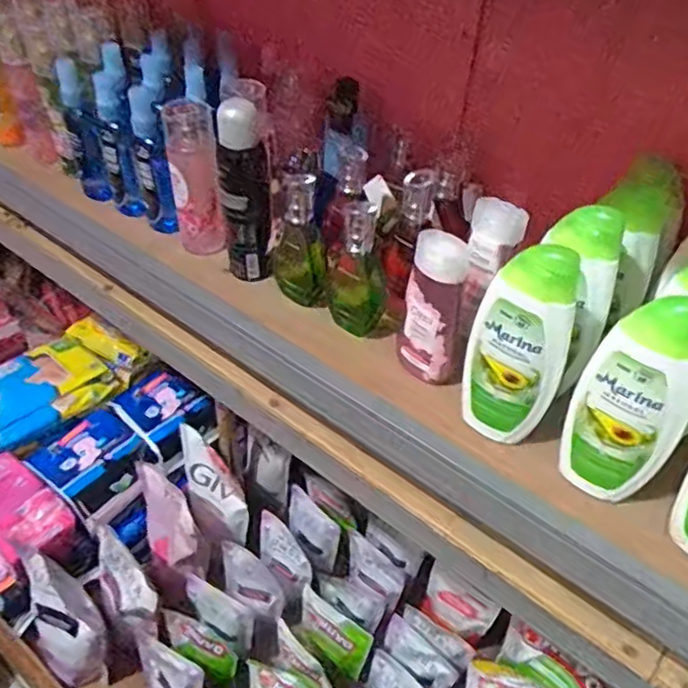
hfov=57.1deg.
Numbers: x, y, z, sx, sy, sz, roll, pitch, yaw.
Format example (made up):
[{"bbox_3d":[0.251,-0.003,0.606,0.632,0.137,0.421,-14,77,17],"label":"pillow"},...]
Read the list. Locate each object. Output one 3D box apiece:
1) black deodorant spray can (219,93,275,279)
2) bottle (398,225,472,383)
[{"bbox_3d":[-0.088,-0.133,0.571,0.042,0.163,0.048,-5,42,-12],"label":"black deodorant spray can"},{"bbox_3d":[0.075,-0.034,0.505,0.049,0.127,0.053,9,41,3],"label":"bottle"}]

